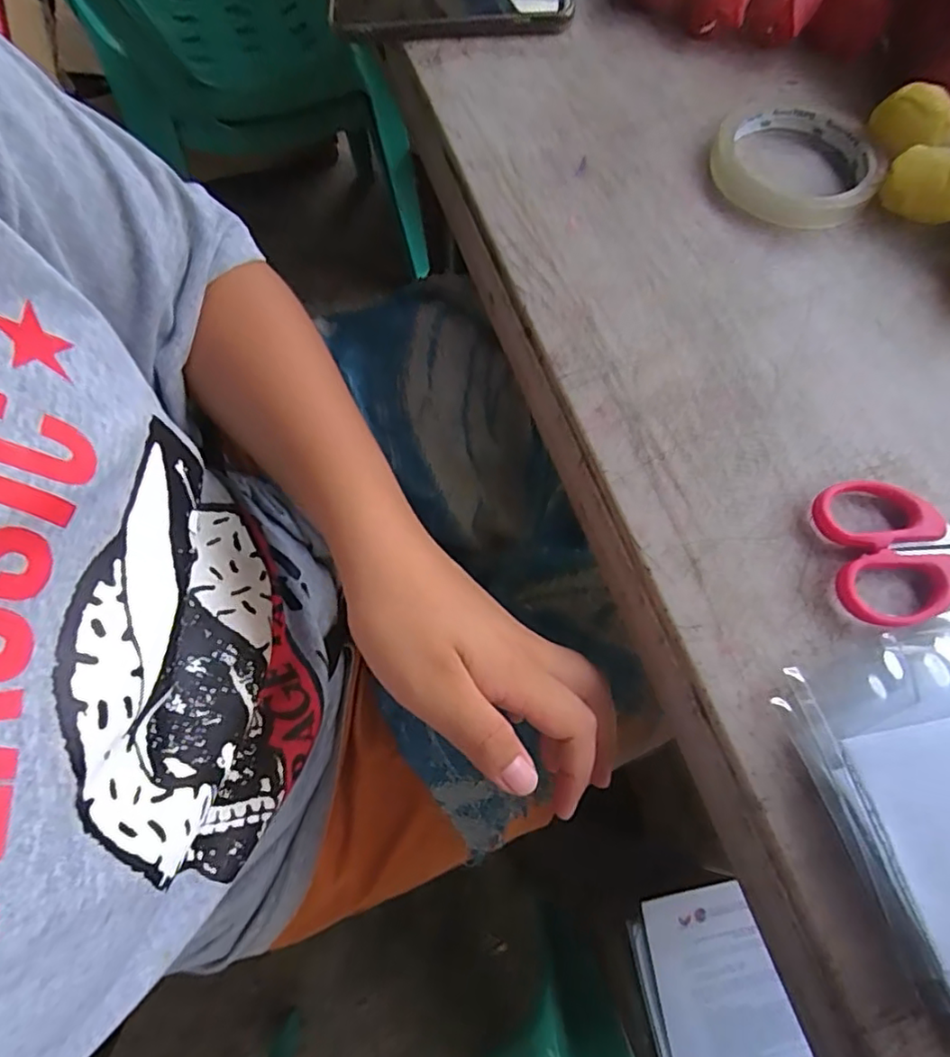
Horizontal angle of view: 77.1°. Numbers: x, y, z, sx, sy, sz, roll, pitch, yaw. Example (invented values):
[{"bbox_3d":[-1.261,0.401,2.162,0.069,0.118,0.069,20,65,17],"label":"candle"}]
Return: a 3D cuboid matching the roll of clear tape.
[{"bbox_3d":[0.182,-0.209,0.340,0.090,0.012,0.092,0,68,0],"label":"roll of clear tape"}]

